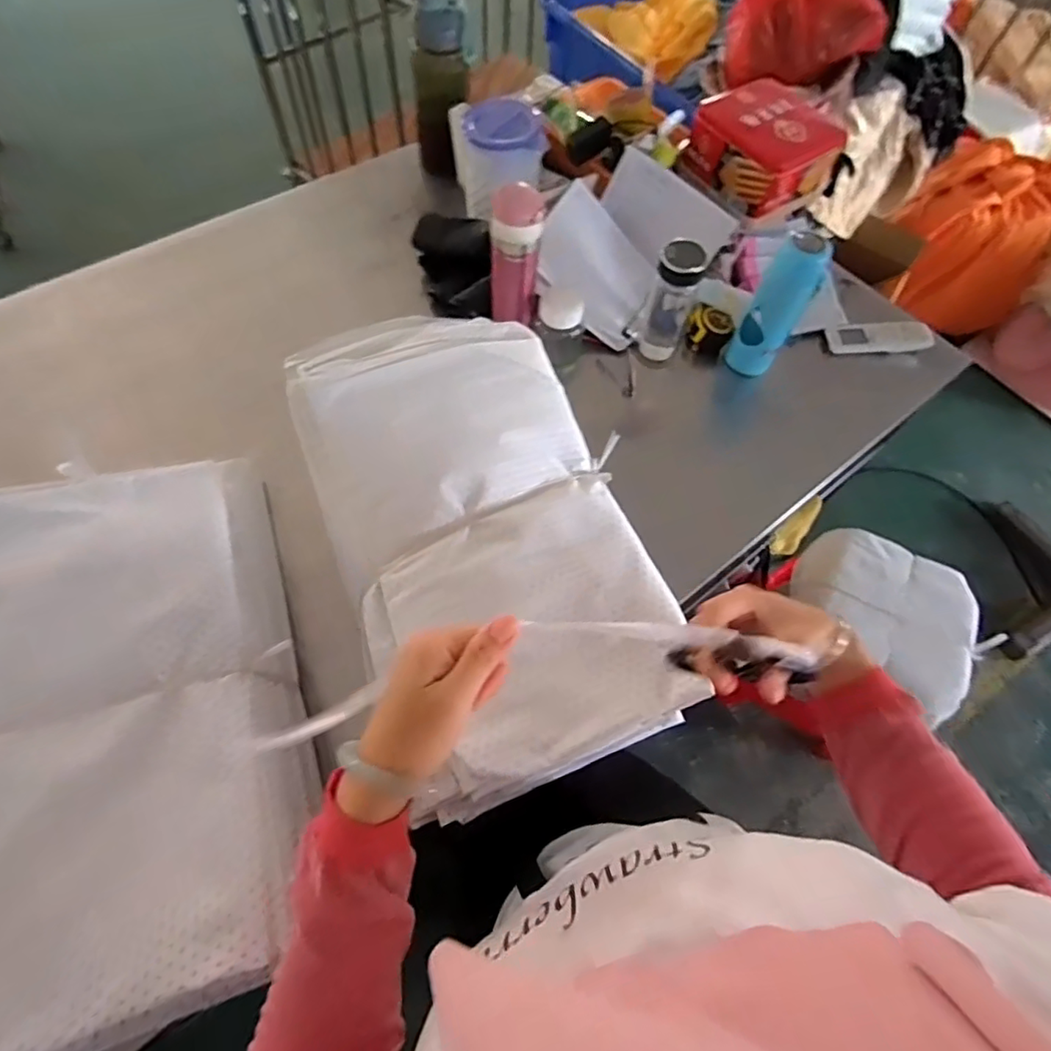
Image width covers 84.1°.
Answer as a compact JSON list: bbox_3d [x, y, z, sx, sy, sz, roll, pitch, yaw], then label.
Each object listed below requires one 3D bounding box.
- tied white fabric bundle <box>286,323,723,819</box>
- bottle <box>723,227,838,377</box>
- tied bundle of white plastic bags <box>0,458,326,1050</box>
[{"bbox_3d":[-0.049,-0.012,0.608,0.293,0.074,0.520,-18,65,-12],"label":"tied white fabric bundle"},{"bbox_3d":[0.360,-0.305,0.844,0.076,0.215,0.062,25,64,10],"label":"bottle"},{"bbox_3d":[-0.386,0.170,0.545,0.307,0.189,0.503,-19,65,-12],"label":"tied bundle of white plastic bags"}]

